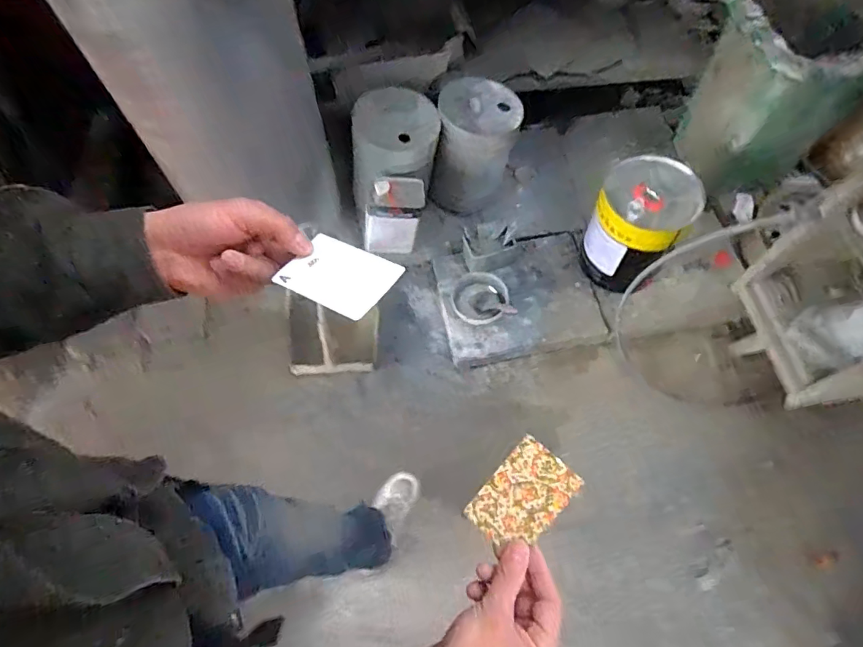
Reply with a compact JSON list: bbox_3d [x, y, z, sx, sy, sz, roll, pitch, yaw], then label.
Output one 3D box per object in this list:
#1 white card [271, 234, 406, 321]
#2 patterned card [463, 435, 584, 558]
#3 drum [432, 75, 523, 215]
[{"bbox_3d":[-0.066,-0.035,0.350,0.085,0.004,0.054,23,62,28],"label":"white card"},{"bbox_3d":[0.073,0.141,0.391,0.057,0.004,0.086,40,97,15],"label":"patterned card"},{"bbox_3d":[0.153,-0.612,1.707,0.254,0.365,0.283,11,64,4],"label":"drum"}]

